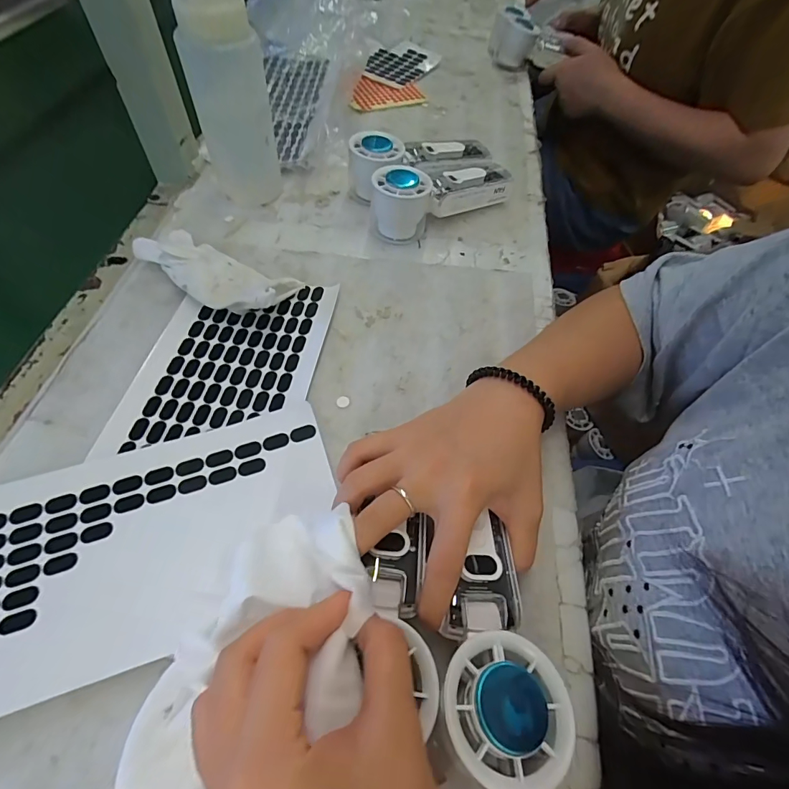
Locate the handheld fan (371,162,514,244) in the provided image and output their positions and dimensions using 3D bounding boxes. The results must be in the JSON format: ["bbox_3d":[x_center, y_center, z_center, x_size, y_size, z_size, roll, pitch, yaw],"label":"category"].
[{"bbox_3d":[0.051,-0.215,0.435,0.169,0.055,0.058,-27,62,-18],"label":"handheld fan"}]

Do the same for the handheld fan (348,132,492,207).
[{"bbox_3d":[0.030,-0.261,0.463,0.165,0.053,0.068,-28,63,-19],"label":"handheld fan"}]

